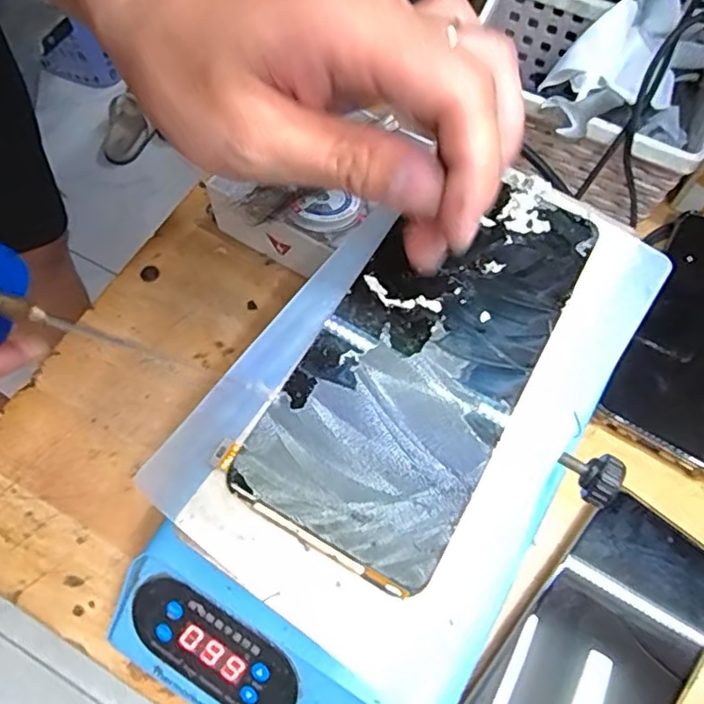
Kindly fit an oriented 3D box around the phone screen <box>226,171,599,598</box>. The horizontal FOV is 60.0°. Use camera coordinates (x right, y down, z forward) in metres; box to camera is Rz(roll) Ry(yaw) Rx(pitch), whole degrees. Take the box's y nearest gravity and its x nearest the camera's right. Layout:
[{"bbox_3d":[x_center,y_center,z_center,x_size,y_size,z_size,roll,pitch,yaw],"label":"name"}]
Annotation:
[{"bbox_3d":[0.031,-0.003,0.214,0.075,0.006,0.158,35,70,13],"label":"phone screen"}]

